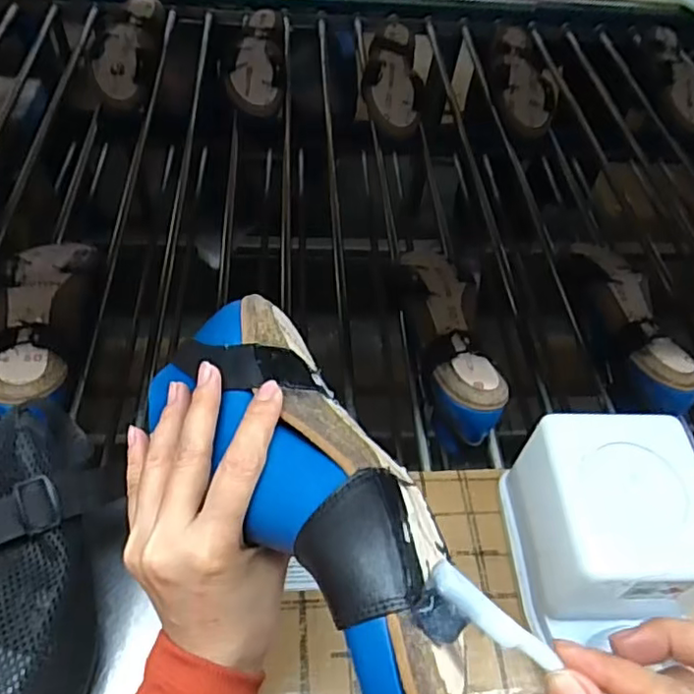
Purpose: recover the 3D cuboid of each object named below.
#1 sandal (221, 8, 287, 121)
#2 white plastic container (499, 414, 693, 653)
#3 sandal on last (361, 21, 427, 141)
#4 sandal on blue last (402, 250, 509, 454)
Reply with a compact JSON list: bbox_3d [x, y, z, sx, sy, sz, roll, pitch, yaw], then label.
[{"bbox_3d":[-0.133,-0.429,0.930,0.085,0.062,0.237,2,50,-2],"label":"sandal"},{"bbox_3d":[0.170,0.124,0.407,0.099,0.109,0.131,1,50,-3],"label":"white plastic container"},{"bbox_3d":[0.066,-0.402,0.914,0.089,0.072,0.209,2,50,-2],"label":"sandal on last"},{"bbox_3d":[0.094,-0.004,0.611,0.073,0.081,0.217,-2,50,-6],"label":"sandal on blue last"}]

